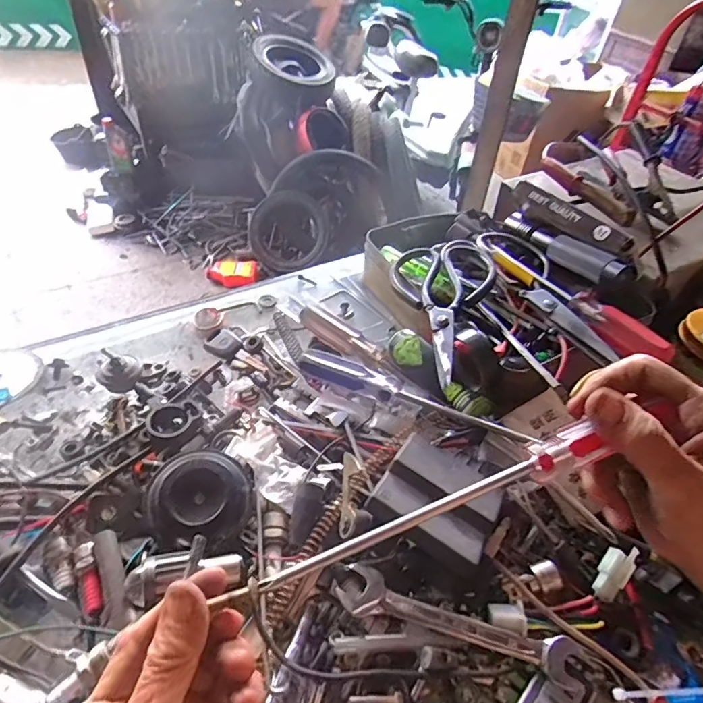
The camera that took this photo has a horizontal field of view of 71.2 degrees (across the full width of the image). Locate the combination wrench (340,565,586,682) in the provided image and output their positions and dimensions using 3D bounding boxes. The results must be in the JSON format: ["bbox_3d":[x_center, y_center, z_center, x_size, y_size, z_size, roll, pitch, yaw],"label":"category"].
[{"bbox_3d":[0.065,0.165,0.297,0.144,0.007,0.027,16,46,10],"label":"combination wrench"}]

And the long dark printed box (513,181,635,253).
[{"bbox_3d":[0.213,-0.131,0.488,0.014,0.033,0.135,-20,51,-24],"label":"long dark printed box"}]

